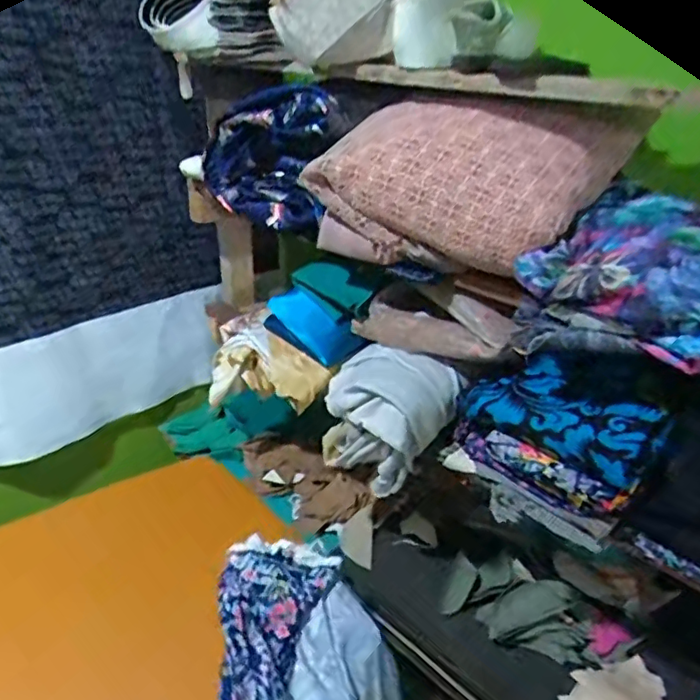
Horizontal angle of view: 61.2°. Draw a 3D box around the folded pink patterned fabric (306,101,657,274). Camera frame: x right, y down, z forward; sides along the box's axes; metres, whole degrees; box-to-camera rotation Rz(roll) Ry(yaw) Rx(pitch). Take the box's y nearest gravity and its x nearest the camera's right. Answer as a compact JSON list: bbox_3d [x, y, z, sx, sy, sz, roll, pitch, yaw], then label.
[{"bbox_3d":[0.126,-0.197,0.696,0.323,0.168,0.171,12,29,29],"label":"folded pink patterned fabric"}]

